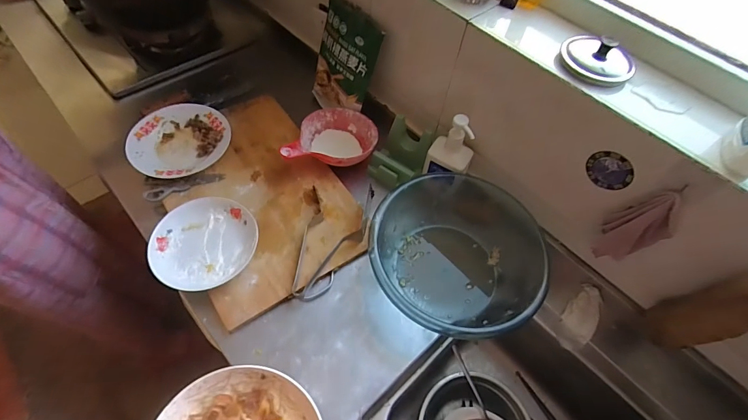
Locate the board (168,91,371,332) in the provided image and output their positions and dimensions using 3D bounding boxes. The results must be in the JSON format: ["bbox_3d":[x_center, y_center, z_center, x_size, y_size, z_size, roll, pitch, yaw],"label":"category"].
[{"bbox_3d":[-0.255,-0.048,0.797,0.337,0.031,0.500,-29,65,-20],"label":"board"}]

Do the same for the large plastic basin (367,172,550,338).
[{"bbox_3d":[0.161,0.083,0.720,0.281,0.143,0.298,2,58,-3],"label":"large plastic basin"}]

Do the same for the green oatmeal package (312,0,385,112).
[{"bbox_3d":[-0.075,-0.338,0.877,0.032,0.248,0.182,-23,61,-40],"label":"green oatmeal package"}]

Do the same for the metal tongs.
[{"bbox_3d":[-0.079,0.051,0.726,0.126,0.049,0.244,7,58,0],"label":"metal tongs"}]

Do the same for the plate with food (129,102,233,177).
[{"bbox_3d":[-0.432,-0.153,0.837,0.191,0.040,0.200,2,58,-3],"label":"plate with food"}]

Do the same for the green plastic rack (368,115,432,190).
[{"bbox_3d":[0.061,-0.124,0.827,0.113,0.107,0.116,31,61,14],"label":"green plastic rack"}]

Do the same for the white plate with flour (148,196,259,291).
[{"bbox_3d":[-0.314,0.062,0.708,0.186,0.036,0.182,2,58,-3],"label":"white plate with flour"}]

